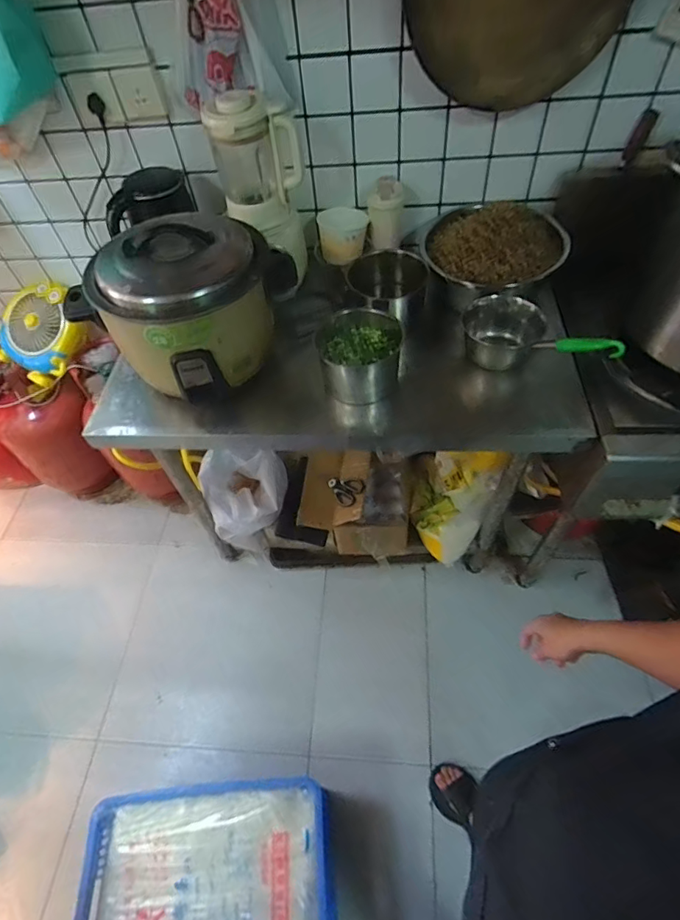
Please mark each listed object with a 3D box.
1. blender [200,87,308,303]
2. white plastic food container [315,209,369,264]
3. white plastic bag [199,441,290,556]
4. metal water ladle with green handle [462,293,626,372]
[{"bbox_3d":[-0.147,-0.550,1.035,0.161,0.376,0.133,31,63,27],"label":"blender"},{"bbox_3d":[0.006,-0.537,1.154,0.123,0.085,0.110,-5,53,4],"label":"white plastic food container"},{"bbox_3d":[-0.264,0.123,1.444,0.226,0.298,0.249,-7,53,3],"label":"white plastic bag"},{"bbox_3d":[0.369,-0.225,0.902,0.127,0.119,0.312,-31,36,-15],"label":"metal water ladle with green handle"}]

